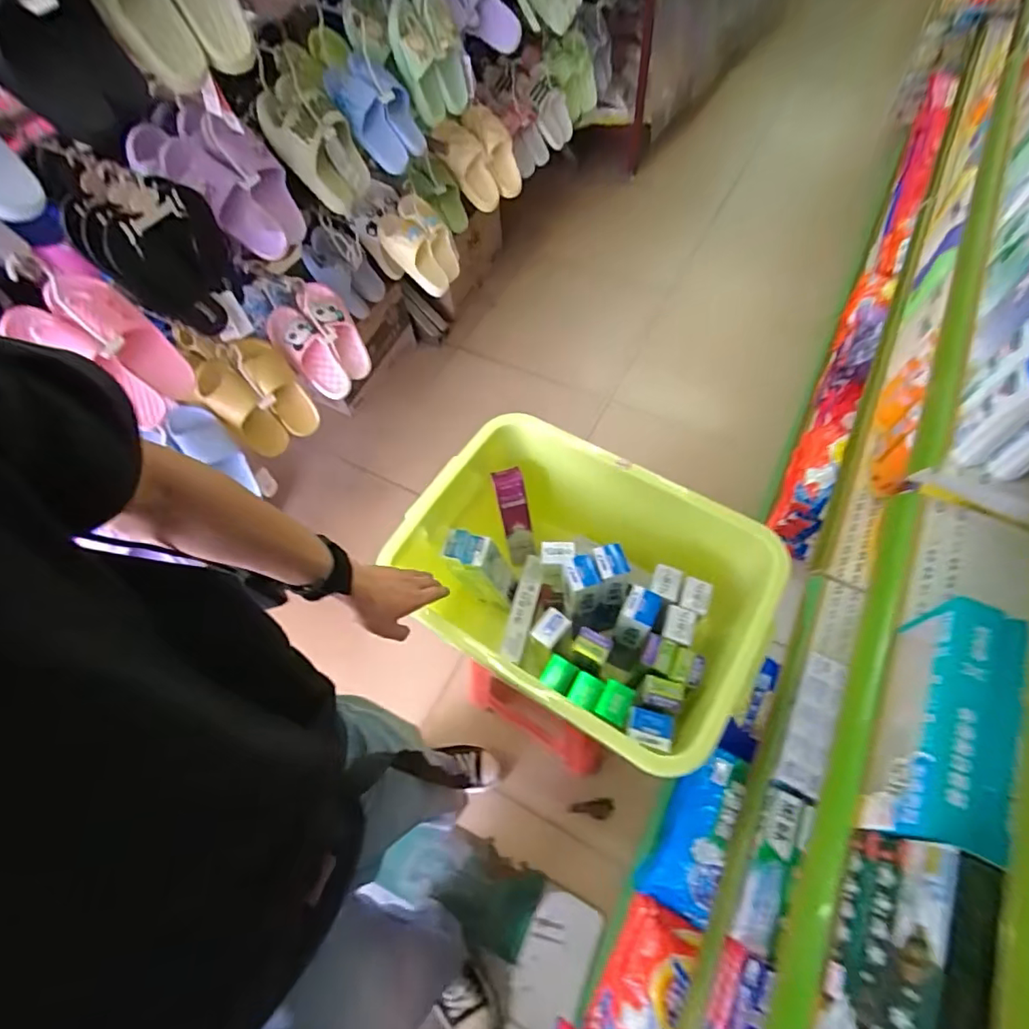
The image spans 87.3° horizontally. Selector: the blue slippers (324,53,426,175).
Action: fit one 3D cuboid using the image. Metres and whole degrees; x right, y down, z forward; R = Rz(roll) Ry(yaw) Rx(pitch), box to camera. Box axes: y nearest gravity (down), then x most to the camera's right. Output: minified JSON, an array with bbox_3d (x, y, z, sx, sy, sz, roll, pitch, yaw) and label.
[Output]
[{"bbox_3d":[-0.313,-0.911,1.240,0.134,0.207,0.150,21,64,15],"label":"blue slippers"}]

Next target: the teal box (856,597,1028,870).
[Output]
[{"bbox_3d":[0.388,0.189,0.489,0.059,0.111,0.215,21,64,15],"label":"teal box"}]

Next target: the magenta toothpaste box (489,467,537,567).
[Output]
[{"bbox_3d":[0.002,0.008,0.963,0.049,0.191,0.031,-14,35,-4],"label":"magenta toothpaste box"}]

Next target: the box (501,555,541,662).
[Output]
[{"bbox_3d":[0.018,0.160,0.948,0.040,0.029,0.190,11,62,10],"label":"box"}]

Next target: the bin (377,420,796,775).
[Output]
[{"bbox_3d":[0.094,0.122,0.852,0.518,0.271,0.367,28,66,18],"label":"bin"}]

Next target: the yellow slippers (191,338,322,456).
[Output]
[{"bbox_3d":[-0.579,-0.259,1.221,0.187,0.174,0.172,-35,64,-15],"label":"yellow slippers"}]

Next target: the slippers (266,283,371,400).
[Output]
[{"bbox_3d":[-0.459,-0.401,1.287,0.182,0.198,0.173,-2,60,3],"label":"slippers"}]

